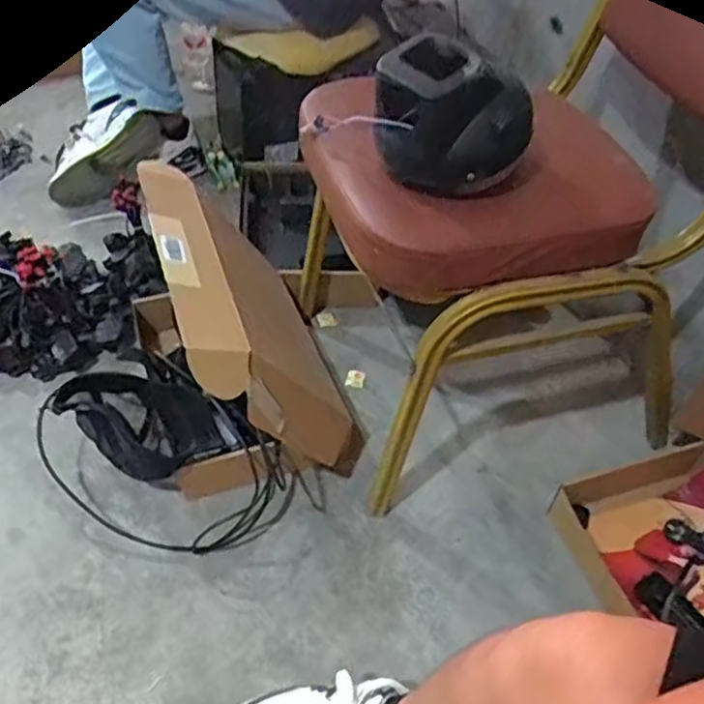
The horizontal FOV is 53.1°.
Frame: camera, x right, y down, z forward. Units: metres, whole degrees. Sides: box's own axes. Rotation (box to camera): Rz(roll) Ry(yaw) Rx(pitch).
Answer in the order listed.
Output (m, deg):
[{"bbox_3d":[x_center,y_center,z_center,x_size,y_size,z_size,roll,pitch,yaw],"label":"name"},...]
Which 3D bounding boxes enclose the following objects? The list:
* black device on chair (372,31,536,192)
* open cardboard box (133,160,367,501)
[{"bbox_3d":[0.107,-0.252,0.744,0.148,0.125,0.096,27,51,19],"label":"black device on chair"},{"bbox_3d":[-0.152,-0.030,1.039,0.274,0.333,0.404,-13,49,-18],"label":"open cardboard box"}]

